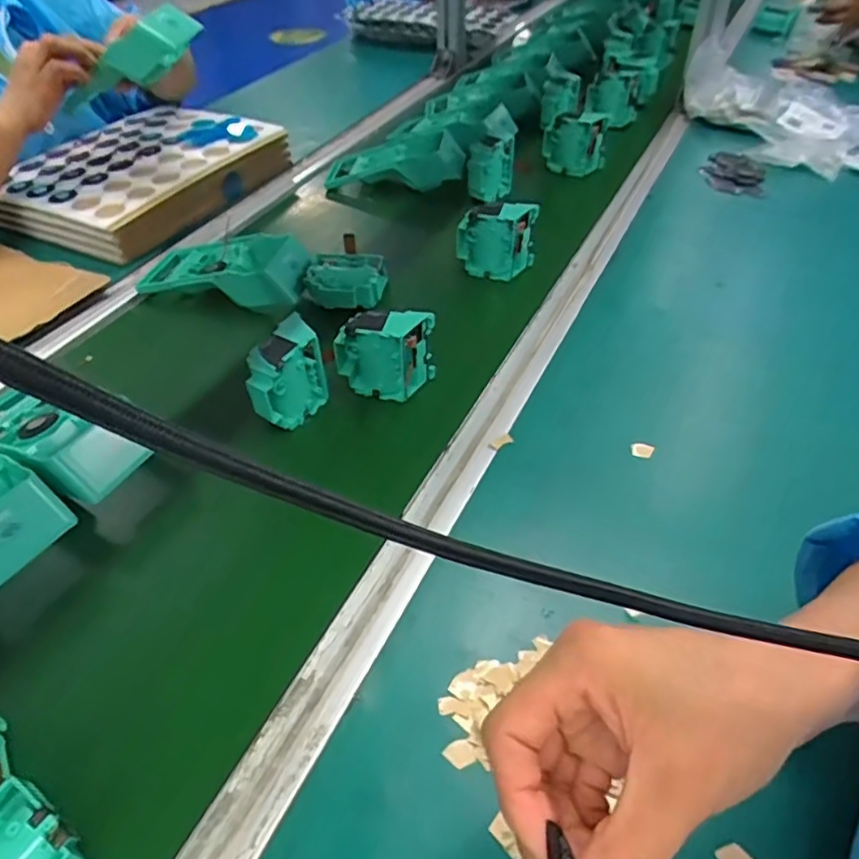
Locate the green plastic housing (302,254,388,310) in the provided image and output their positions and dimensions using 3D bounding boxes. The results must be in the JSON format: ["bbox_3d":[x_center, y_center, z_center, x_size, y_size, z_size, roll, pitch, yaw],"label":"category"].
[{"bbox_3d":[-0.087,-0.155,0.685,0.083,0.035,0.064,5,49,6],"label":"green plastic housing"}]

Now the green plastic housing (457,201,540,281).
[{"bbox_3d":[0.072,-0.206,0.704,0.083,0.081,0.038,4,49,5],"label":"green plastic housing"}]

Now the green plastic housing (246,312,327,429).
[{"bbox_3d":[-0.121,-0.046,0.552,0.041,0.071,0.078,27,55,23],"label":"green plastic housing"}]

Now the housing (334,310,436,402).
[{"bbox_3d":[-0.039,-0.066,0.571,0.079,0.076,0.039,9,50,9],"label":"housing"}]

